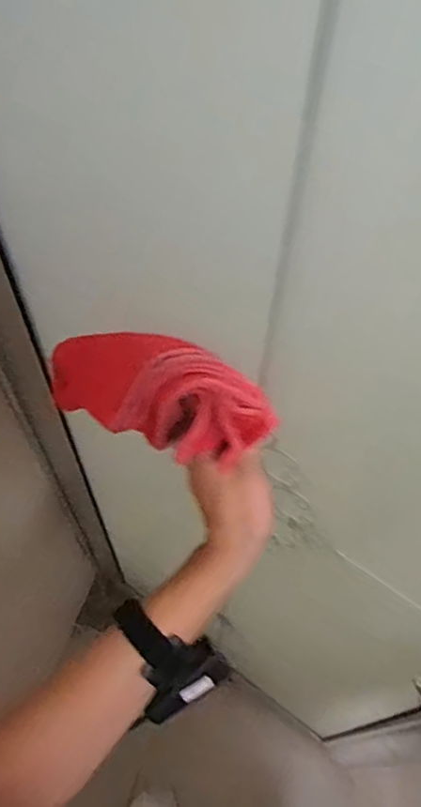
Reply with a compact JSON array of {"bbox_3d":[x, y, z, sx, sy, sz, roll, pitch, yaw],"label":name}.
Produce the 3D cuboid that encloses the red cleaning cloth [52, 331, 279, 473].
[{"bbox_3d":[-0.045,-0.007,0.447,0.184,0.073,0.050,15,57,24],"label":"red cleaning cloth"}]

